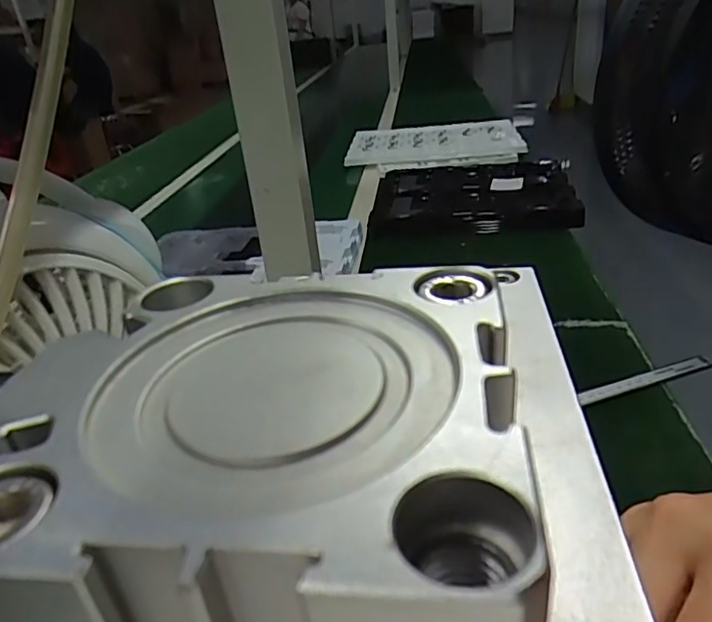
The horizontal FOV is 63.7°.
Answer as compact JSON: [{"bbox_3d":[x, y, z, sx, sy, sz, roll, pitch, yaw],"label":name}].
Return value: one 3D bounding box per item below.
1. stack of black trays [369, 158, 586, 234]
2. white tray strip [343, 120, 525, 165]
[{"bbox_3d":[0.204,-0.210,1.012,0.328,0.038,0.366,-2,28,8],"label":"stack of black trays"},{"bbox_3d":[0.182,-0.396,1.332,0.391,0.034,0.292,-2,28,8],"label":"white tray strip"}]

